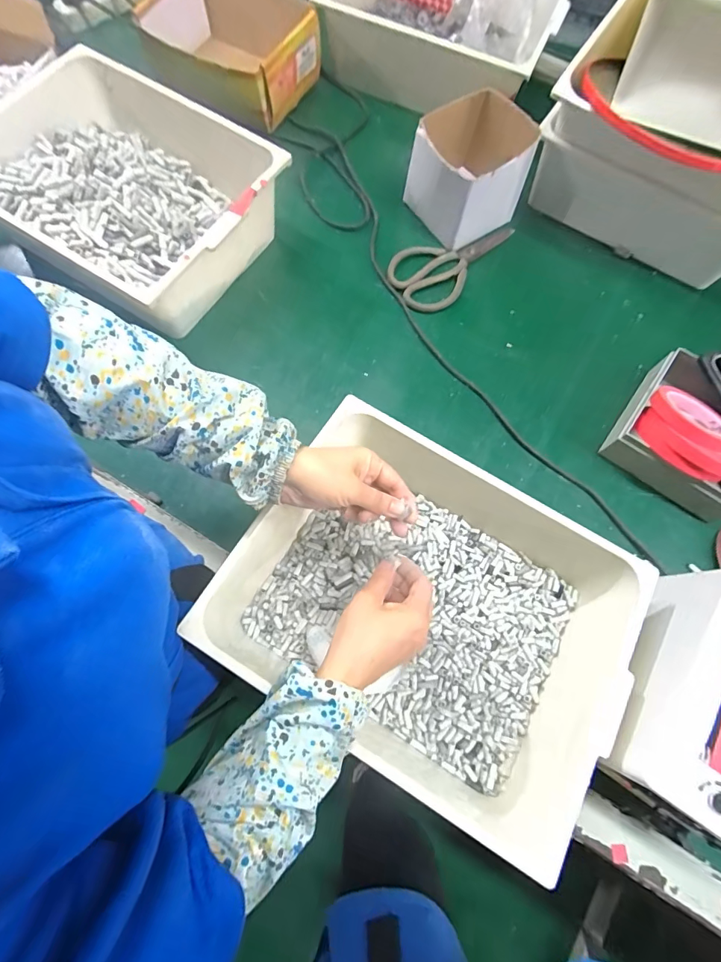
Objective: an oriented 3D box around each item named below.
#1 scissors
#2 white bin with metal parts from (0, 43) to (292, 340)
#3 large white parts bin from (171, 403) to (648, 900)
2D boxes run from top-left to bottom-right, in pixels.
[{"bbox_3d":[0.134,-0.343,0.667,0.106,0.014,0.210,42,77,11],"label":"scissors"},{"bbox_3d":[-0.347,-0.413,0.625,0.452,0.125,0.276,31,75,8],"label":"white bin with metal parts"},{"bbox_3d":[0.069,0.123,0.438,0.358,0.110,0.276,30,75,8],"label":"large white parts bin"}]

